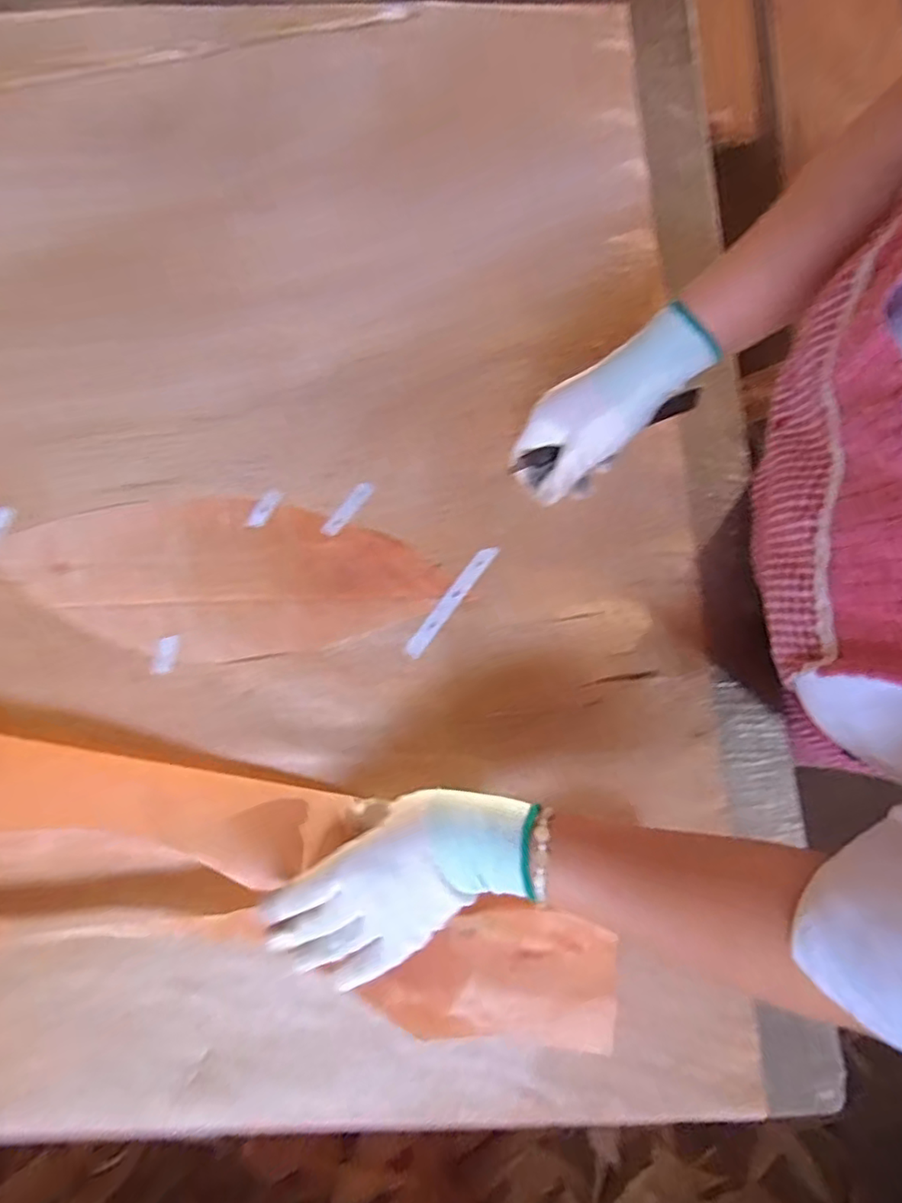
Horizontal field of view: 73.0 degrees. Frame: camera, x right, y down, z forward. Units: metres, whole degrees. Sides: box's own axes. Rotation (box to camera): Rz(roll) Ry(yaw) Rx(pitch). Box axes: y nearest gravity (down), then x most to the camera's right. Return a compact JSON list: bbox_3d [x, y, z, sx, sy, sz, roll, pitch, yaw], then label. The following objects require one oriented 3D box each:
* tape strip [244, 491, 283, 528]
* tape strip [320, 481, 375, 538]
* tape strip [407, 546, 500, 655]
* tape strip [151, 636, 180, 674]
[{"bbox_3d":[-0.159,-0.079,0.517,0.017,0.004,0.038,29,79,6],"label":"tape strip"},{"bbox_3d":[-0.087,-0.079,0.519,0.014,0.004,0.059,35,80,7],"label":"tape strip"},{"bbox_3d":[0.001,-0.002,0.501,0.015,0.004,0.112,36,80,8],"label":"tape strip"},{"bbox_3d":[-0.229,0.042,0.489,0.016,0.004,0.032,9,78,2],"label":"tape strip"}]

